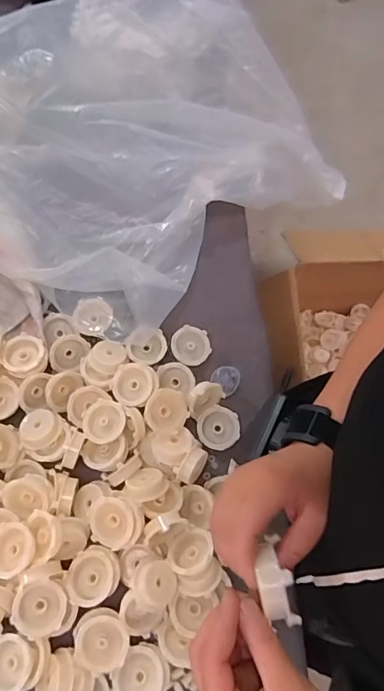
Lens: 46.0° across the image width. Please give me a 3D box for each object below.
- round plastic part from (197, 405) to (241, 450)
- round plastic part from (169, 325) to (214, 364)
[{"bbox_3d":[0.035,0.107,0.585,0.053,0.021,0.052,0,68,-1],"label":"round plastic part"},{"bbox_3d":[-0.001,0.001,0.624,0.054,0.018,0.052,0,68,-1],"label":"round plastic part"}]

